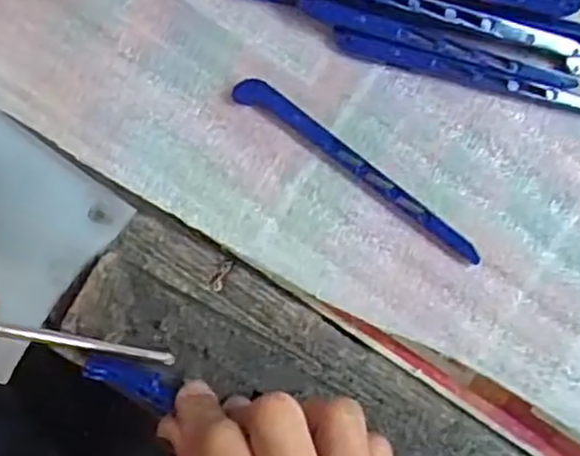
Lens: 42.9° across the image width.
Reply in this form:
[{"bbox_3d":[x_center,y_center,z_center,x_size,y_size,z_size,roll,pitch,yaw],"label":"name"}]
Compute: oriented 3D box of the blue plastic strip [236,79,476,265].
[{"bbox_3d":[0.028,-0.023,0.308,0.121,0.008,0.012,38,87,-1],"label":"blue plastic strip"}]

